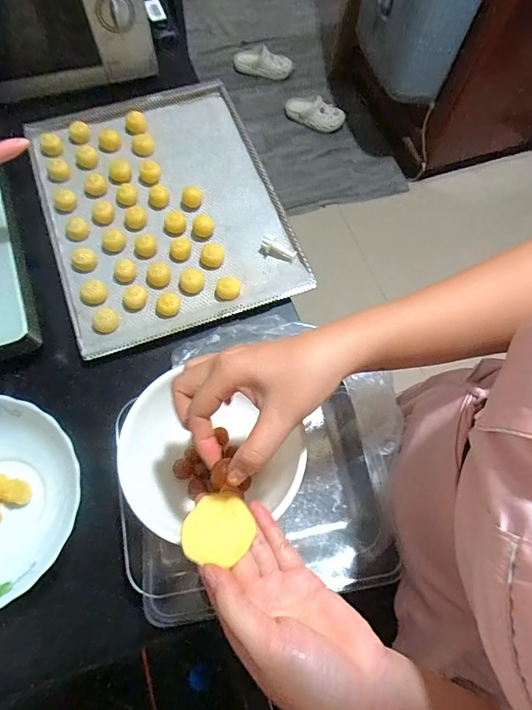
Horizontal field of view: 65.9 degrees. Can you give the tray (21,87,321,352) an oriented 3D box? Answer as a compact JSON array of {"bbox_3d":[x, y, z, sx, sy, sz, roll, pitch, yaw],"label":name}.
[{"bbox_3d":[-0.146,-0.217,0.582,0.311,0.031,0.401,-18,72,-9],"label":"tray"}]

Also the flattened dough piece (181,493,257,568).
[{"bbox_3d":[-0.035,0.122,0.291,0.046,0.006,0.044,11,55,-11],"label":"flattened dough piece"}]

